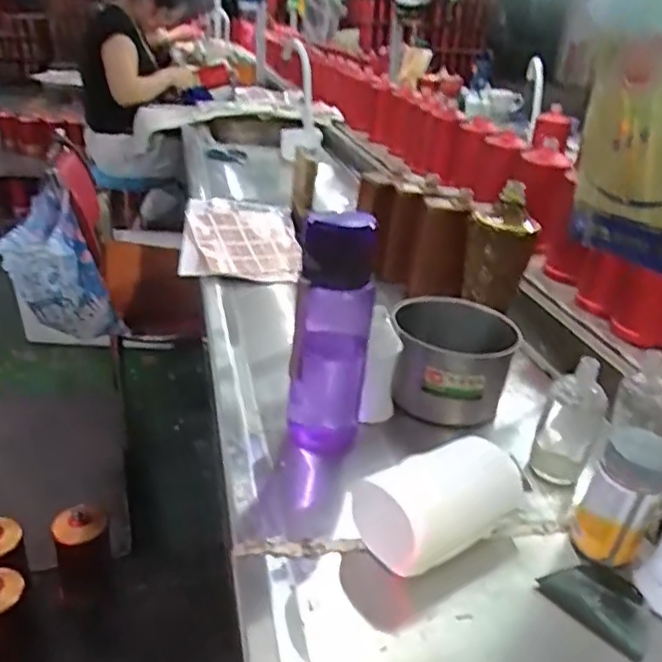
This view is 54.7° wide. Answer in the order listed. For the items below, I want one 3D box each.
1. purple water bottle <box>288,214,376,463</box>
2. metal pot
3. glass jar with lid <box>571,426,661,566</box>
[{"bbox_3d":[0.000,0.012,0.595,0.071,0.235,0.065,4,27,0],"label":"purple water bottle"},{"bbox_3d":[0.134,0.038,0.719,0.133,0.098,0.124,6,27,3],"label":"metal pot"},{"bbox_3d":[0.236,0.133,0.516,0.056,0.109,0.048,19,31,26],"label":"glass jar with lid"}]

